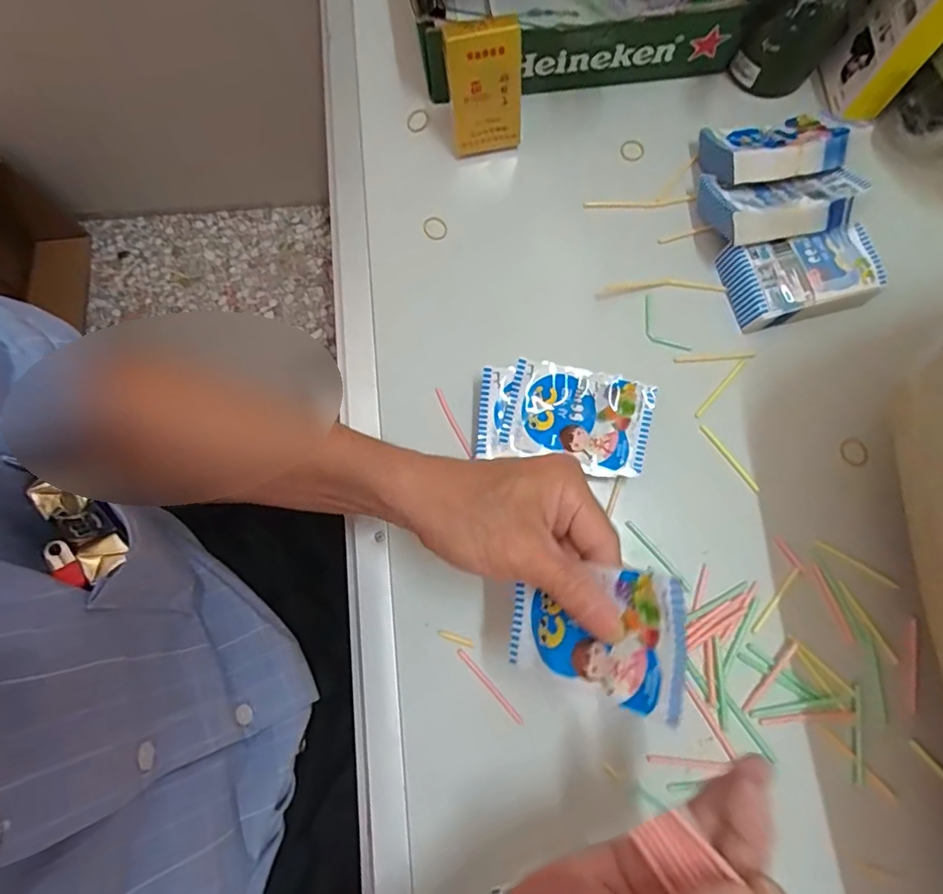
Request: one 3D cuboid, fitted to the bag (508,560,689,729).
[{"bbox_3d":[0.059,0.094,0.277,0.007,0.104,0.062,7,80,-40],"label":"bag"}]

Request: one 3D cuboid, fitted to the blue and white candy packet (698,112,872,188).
[{"bbox_3d":[0.243,-0.243,0.431,0.106,0.023,0.072,-13,51,4],"label":"blue and white candy packet"}]

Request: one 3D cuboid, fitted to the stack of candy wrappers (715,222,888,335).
[{"bbox_3d":[0.259,-0.132,0.423,0.111,0.028,0.061,-12,77,-2],"label":"stack of candy wrappers"}]

